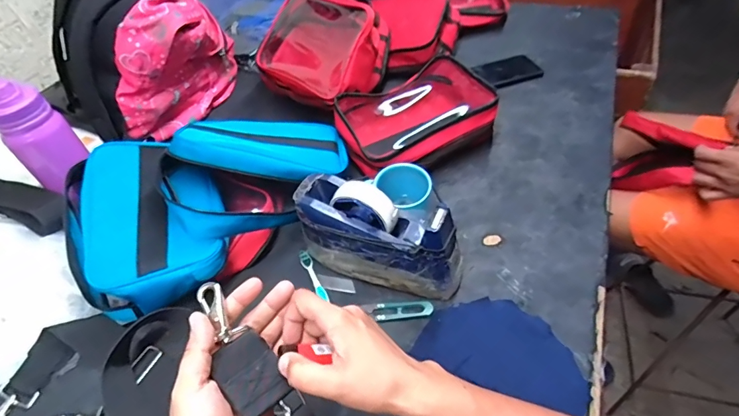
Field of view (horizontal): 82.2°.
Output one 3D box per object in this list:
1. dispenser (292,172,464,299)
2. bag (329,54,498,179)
[{"bbox_3d":[0.012,0.034,0.527,0.202,0.120,0.072,13,51,19],"label":"dispenser"},{"bbox_3d":[0.074,-0.147,0.699,0.238,0.097,0.176,-29,50,-18],"label":"bag"}]

